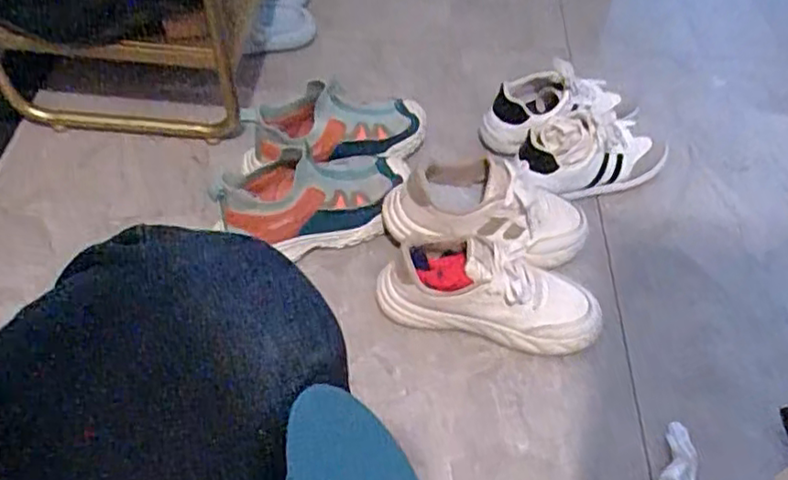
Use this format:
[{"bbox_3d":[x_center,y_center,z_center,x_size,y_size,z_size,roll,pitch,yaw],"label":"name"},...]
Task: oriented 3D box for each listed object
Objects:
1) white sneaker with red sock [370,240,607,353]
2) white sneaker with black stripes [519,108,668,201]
[{"bbox_3d":[0.105,0.056,0.721,0.240,0.097,0.088,12,53,7],"label":"white sneaker with red sock"},{"bbox_3d":[0.253,-0.120,0.862,0.226,0.088,0.100,-17,55,-14],"label":"white sneaker with black stripes"}]

